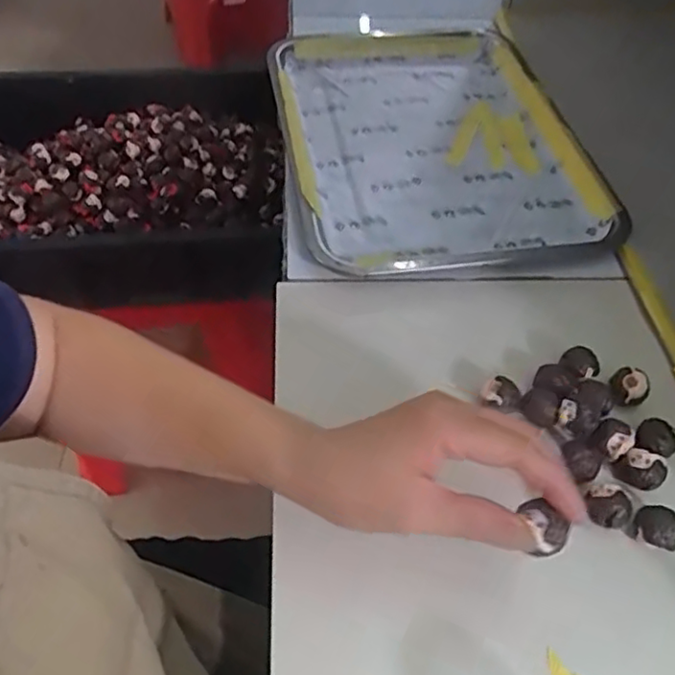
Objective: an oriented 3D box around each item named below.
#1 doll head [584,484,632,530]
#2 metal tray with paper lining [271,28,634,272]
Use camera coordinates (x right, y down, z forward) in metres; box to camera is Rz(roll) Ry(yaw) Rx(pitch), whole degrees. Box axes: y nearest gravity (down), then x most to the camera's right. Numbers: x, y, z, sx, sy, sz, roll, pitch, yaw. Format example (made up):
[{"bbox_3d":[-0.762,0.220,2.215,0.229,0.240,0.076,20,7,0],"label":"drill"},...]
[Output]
[{"bbox_3d":[0.156,0.098,0.371,0.024,0.020,0.025,2,51,-2],"label":"doll head"},{"bbox_3d":[0.077,-0.209,0.605,0.261,0.027,0.392,-6,52,-8],"label":"metal tray with paper lining"}]

